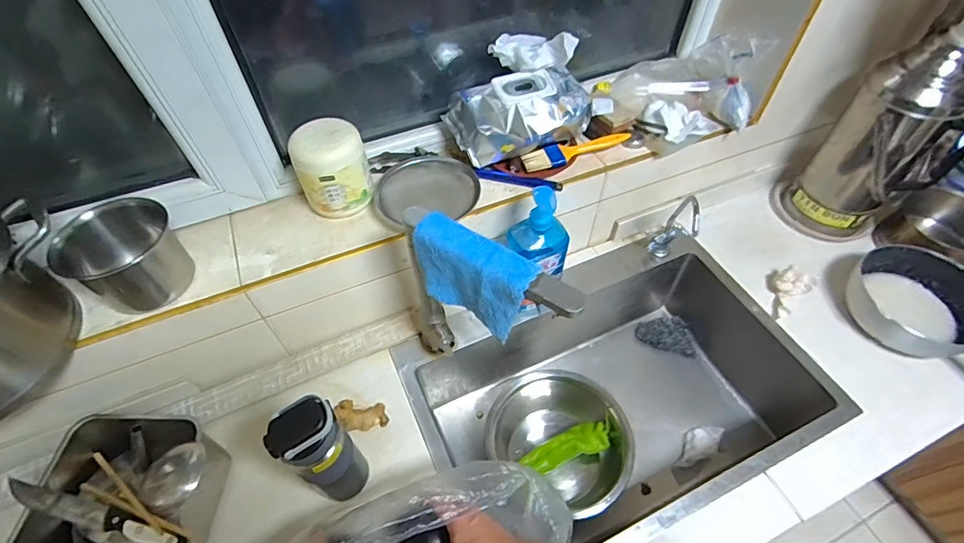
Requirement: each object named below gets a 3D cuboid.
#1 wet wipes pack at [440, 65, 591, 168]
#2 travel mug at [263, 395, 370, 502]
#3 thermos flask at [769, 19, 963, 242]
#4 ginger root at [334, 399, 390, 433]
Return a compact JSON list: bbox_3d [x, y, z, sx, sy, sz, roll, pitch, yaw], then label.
[{"bbox_3d":[0.063,-0.260,0.778,0.231,0.096,0.108,-19,55,-13],"label":"wet wipes pack"},{"bbox_3d":[-0.201,0.233,0.603,0.066,0.221,0.075,16,55,12],"label":"travel mug"},{"bbox_3d":[0.724,-0.229,0.853,0.195,0.397,0.165,38,62,25],"label":"thermos flask"},{"bbox_3d":[-0.192,0.226,0.735,0.083,0.029,0.053,5,53,5],"label":"ginger root"}]

